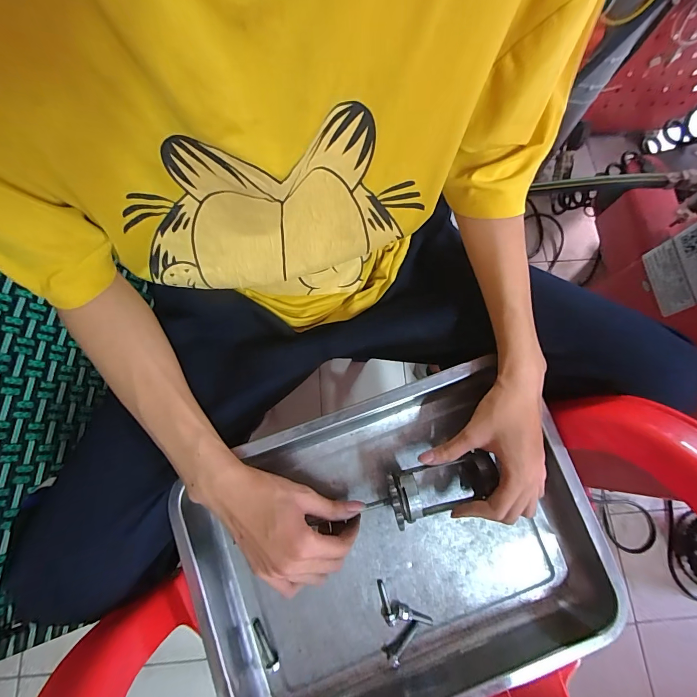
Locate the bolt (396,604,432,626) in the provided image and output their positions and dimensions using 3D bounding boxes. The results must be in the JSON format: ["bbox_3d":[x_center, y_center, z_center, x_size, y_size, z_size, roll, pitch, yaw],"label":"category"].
[{"bbox_3d":[0.067,0.278,0.370,0.041,0.010,0.012,22,76,6],"label":"bolt"}]

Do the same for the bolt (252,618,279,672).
[{"bbox_3d":[-0.085,0.299,0.360,0.013,0.008,0.048,-29,77,-8],"label":"bolt"}]

